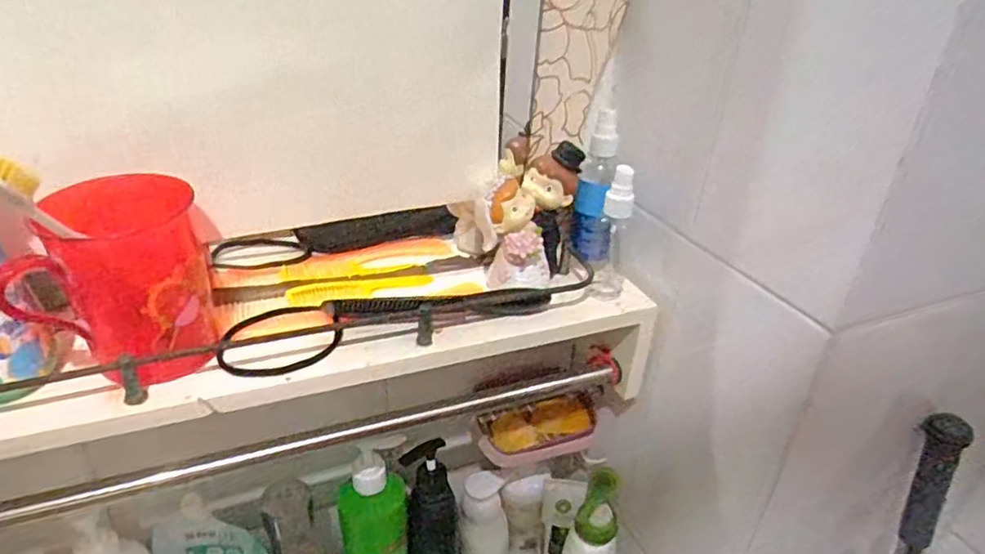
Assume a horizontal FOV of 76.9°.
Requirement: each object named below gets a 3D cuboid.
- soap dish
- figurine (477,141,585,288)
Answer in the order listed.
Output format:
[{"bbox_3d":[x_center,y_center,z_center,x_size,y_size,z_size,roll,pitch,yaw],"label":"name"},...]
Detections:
[{"bbox_3d":[0.046,0.150,0.613,0.123,0.022,0.069,-7,32,-19],"label":"soap dish"},{"bbox_3d":[0.030,-0.048,0.503,0.050,0.097,0.078,23,35,30],"label":"figurine"}]

